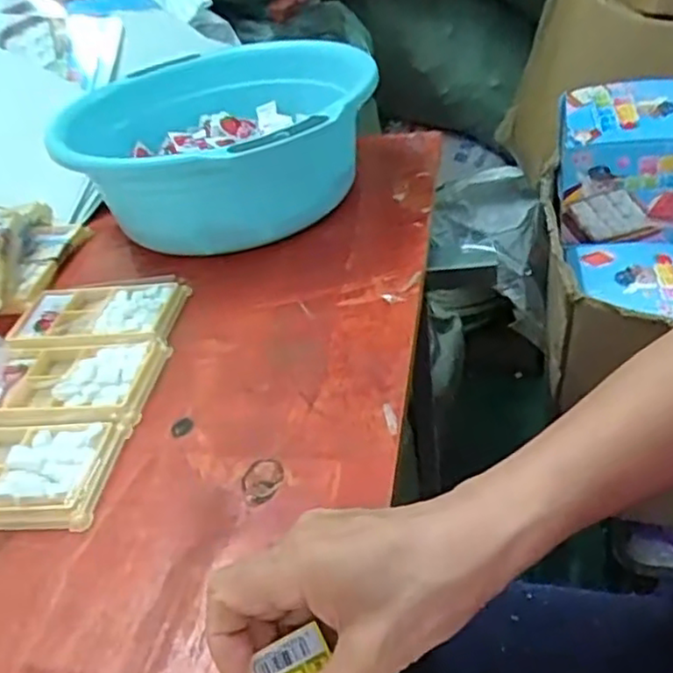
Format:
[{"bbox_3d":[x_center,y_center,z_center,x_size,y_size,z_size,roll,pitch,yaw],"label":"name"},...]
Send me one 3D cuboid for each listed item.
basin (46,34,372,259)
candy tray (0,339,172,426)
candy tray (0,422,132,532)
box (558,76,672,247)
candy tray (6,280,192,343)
[{"bbox_3d":[-0.108,-0.185,0.653,0.276,0.113,0.271,-7,38,5],"label":"basin"},{"bbox_3d":[-0.189,0.028,0.481,0.126,0.012,0.077,-2,39,11],"label":"candy tray"},{"bbox_3d":[-0.205,0.082,0.422,0.132,0.012,0.078,-3,38,10],"label":"candy tray"},{"bbox_3d":[0.343,-0.202,0.786,0.167,0.138,0.137,-1,39,12],"label":"box"},{"bbox_3d":[-0.190,-0.018,0.541,0.134,0.007,0.076,-3,39,4],"label":"candy tray"}]

